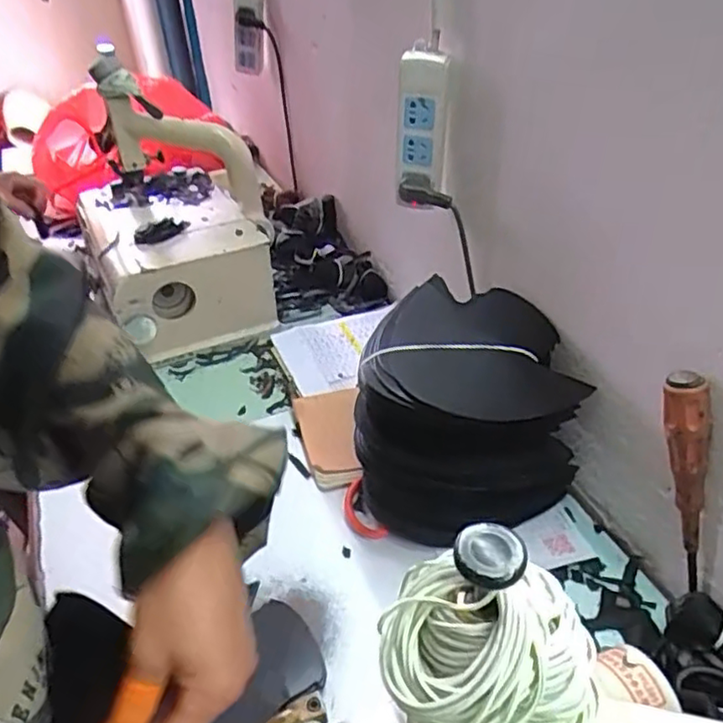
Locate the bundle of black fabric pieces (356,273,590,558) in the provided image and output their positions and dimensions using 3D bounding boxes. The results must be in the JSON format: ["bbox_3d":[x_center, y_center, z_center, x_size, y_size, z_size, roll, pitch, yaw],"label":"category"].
[{"bbox_3d":[0.098,0.048,0.659,0.197,0.186,0.191,-1,39,5],"label":"bundle of black fabric pieces"}]

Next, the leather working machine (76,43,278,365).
[{"bbox_3d":[-0.275,-0.210,0.929,0.263,0.309,0.301,-13,40,-10],"label":"leather working machine"}]

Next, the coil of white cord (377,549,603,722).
[{"bbox_3d":[0.045,0.098,0.223,0.079,0.049,0.057,-3,39,2],"label":"coil of white cord"}]

